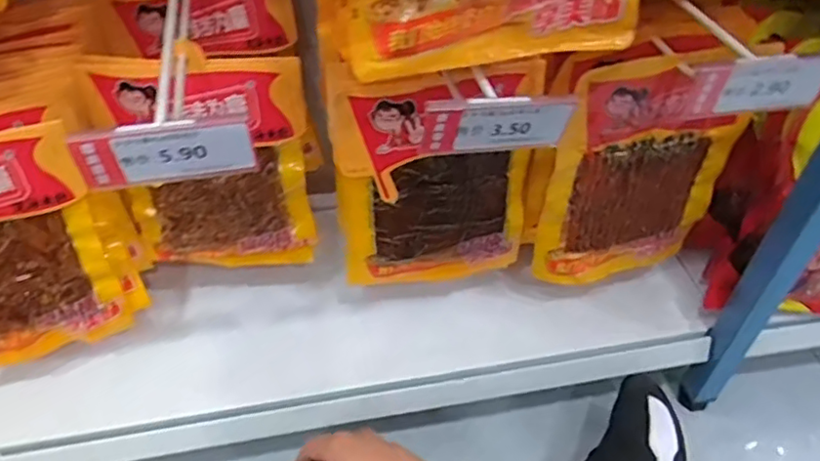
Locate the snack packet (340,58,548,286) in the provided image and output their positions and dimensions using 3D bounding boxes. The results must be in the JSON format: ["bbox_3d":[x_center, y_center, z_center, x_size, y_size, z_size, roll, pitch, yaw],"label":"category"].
[{"bbox_3d":[0.026,-0.043,0.581,0.173,0.224,0.033,-9,43,-12],"label":"snack packet"}]

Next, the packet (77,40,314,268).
[{"bbox_3d":[-0.175,-0.053,0.567,0.166,0.216,0.037,2,46,0],"label":"packet"}]

